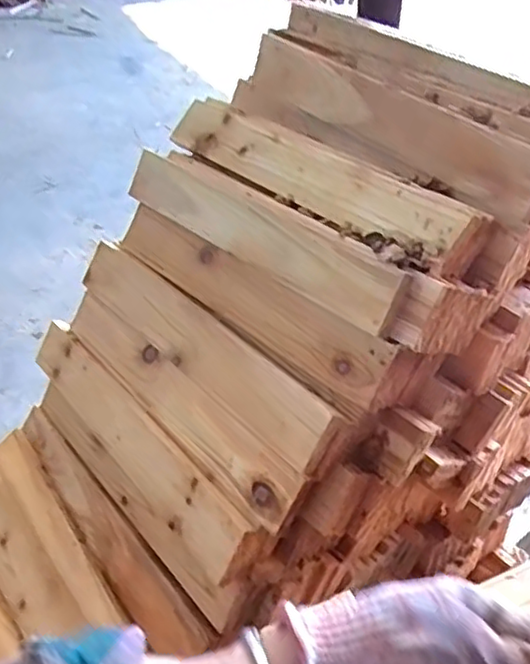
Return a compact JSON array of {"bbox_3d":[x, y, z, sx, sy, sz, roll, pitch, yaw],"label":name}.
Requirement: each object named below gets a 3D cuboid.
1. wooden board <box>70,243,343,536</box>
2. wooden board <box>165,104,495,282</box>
[{"bbox_3d":[-0.098,0.043,0.832,0.456,0.146,0.028,38,10,37],"label":"wooden board"},{"bbox_3d":[0.048,-0.188,0.829,0.474,0.052,0.081,36,91,40],"label":"wooden board"}]

